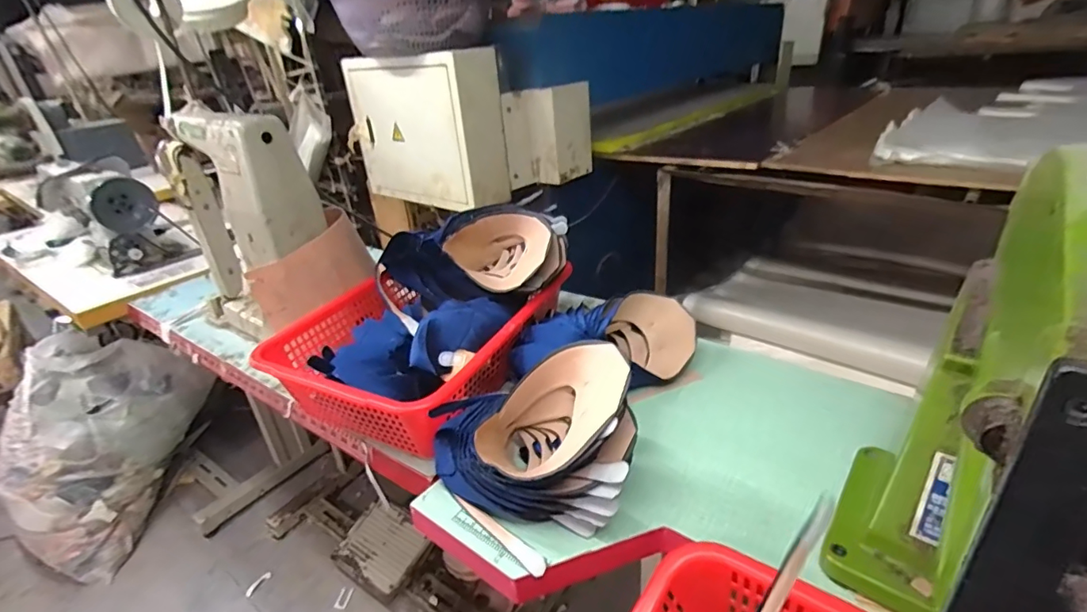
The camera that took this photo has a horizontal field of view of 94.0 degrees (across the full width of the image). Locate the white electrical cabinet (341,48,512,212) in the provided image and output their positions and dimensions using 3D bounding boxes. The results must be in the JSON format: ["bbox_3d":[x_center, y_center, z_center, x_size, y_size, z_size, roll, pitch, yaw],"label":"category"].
[{"bbox_3d":[-0.327,-0.484,1.409,0.461,0.366,0.180,20,37,39],"label":"white electrical cabinet"}]

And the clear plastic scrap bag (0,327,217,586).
[{"bbox_3d":[-1.213,0.381,1.417,0.275,0.555,0.491,14,33,31],"label":"clear plastic scrap bag"}]

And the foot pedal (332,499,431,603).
[{"bbox_3d":[-0.413,0.628,1.301,0.218,0.040,0.172,17,54,29],"label":"foot pedal"}]

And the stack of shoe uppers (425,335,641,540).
[{"bbox_3d":[-0.016,0.138,0.546,0.219,0.159,0.124,2,29,13],"label":"stack of shoe uppers"}]

